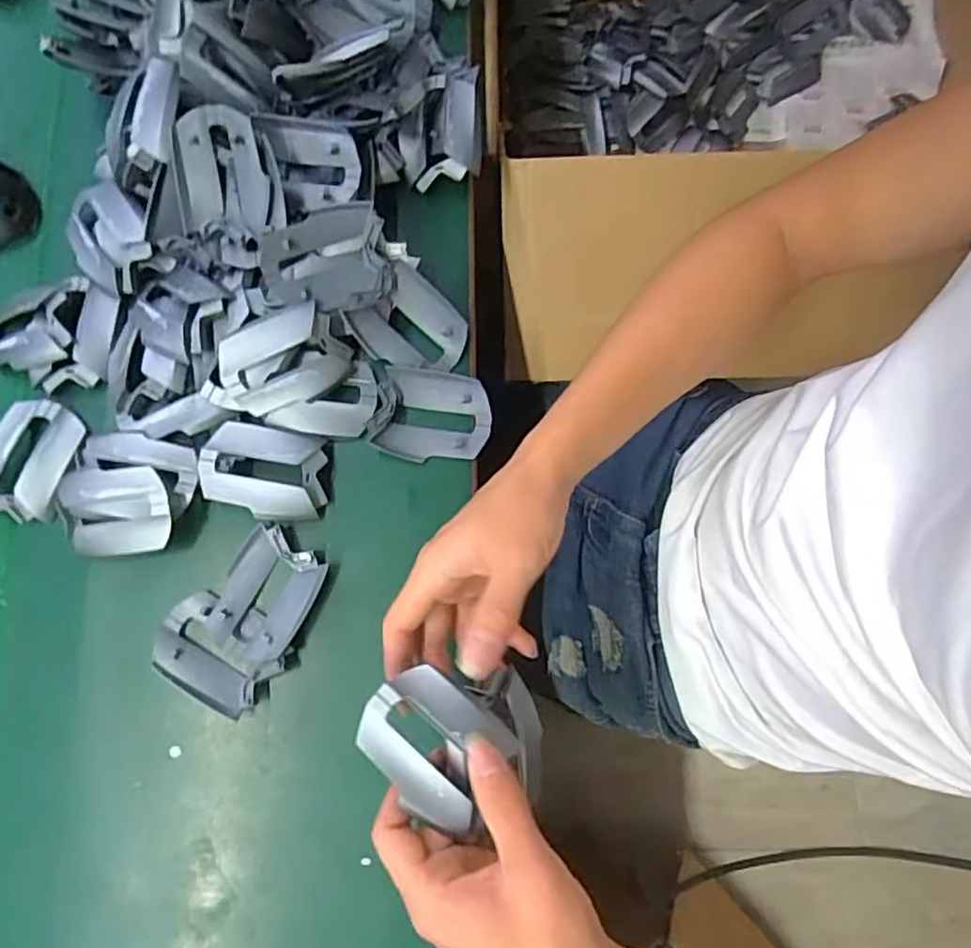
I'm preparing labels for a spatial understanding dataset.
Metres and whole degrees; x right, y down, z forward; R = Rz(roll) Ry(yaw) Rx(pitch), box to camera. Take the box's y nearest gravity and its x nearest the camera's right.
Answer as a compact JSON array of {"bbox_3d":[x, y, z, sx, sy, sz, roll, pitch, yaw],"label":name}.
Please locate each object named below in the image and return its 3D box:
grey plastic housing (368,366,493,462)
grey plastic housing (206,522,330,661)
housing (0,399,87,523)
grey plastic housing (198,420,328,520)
[{"bbox_3d":[-0.034,-0.040,0.439,0.073,0.014,0.061,8,80,2],"label":"grey plastic housing"},{"bbox_3d":[-0.141,0.079,0.417,0.057,0.019,0.080,28,81,5],"label":"grey plastic housing"},{"bbox_3d":[-0.300,-0.010,0.423,0.056,0.012,0.078,21,80,4],"label":"housing"},{"bbox_3d":[-0.145,-0.001,0.428,0.077,0.025,0.057,10,80,2],"label":"grey plastic housing"}]

